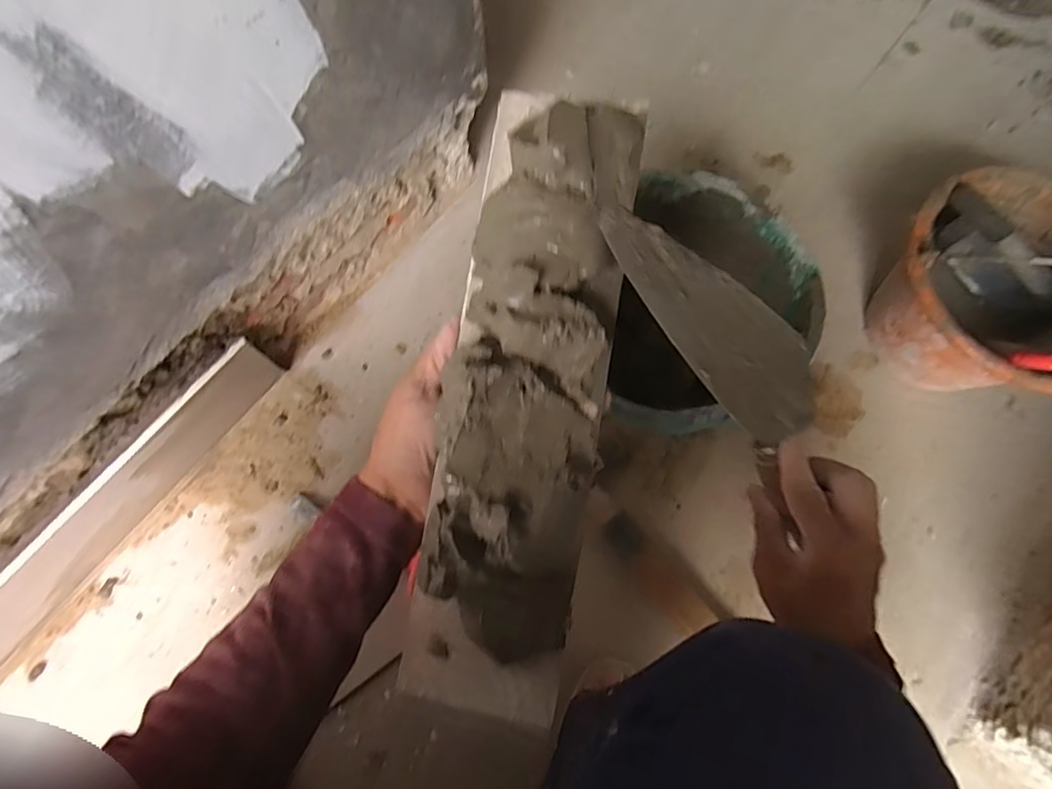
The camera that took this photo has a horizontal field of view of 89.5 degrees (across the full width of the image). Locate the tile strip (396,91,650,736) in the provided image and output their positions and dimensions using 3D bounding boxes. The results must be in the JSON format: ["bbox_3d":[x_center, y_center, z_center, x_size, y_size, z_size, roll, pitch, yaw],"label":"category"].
[{"bbox_3d":[-0.001,0.002,0.303,0.092,0.057,0.364,9,86,2],"label":"tile strip"}]

